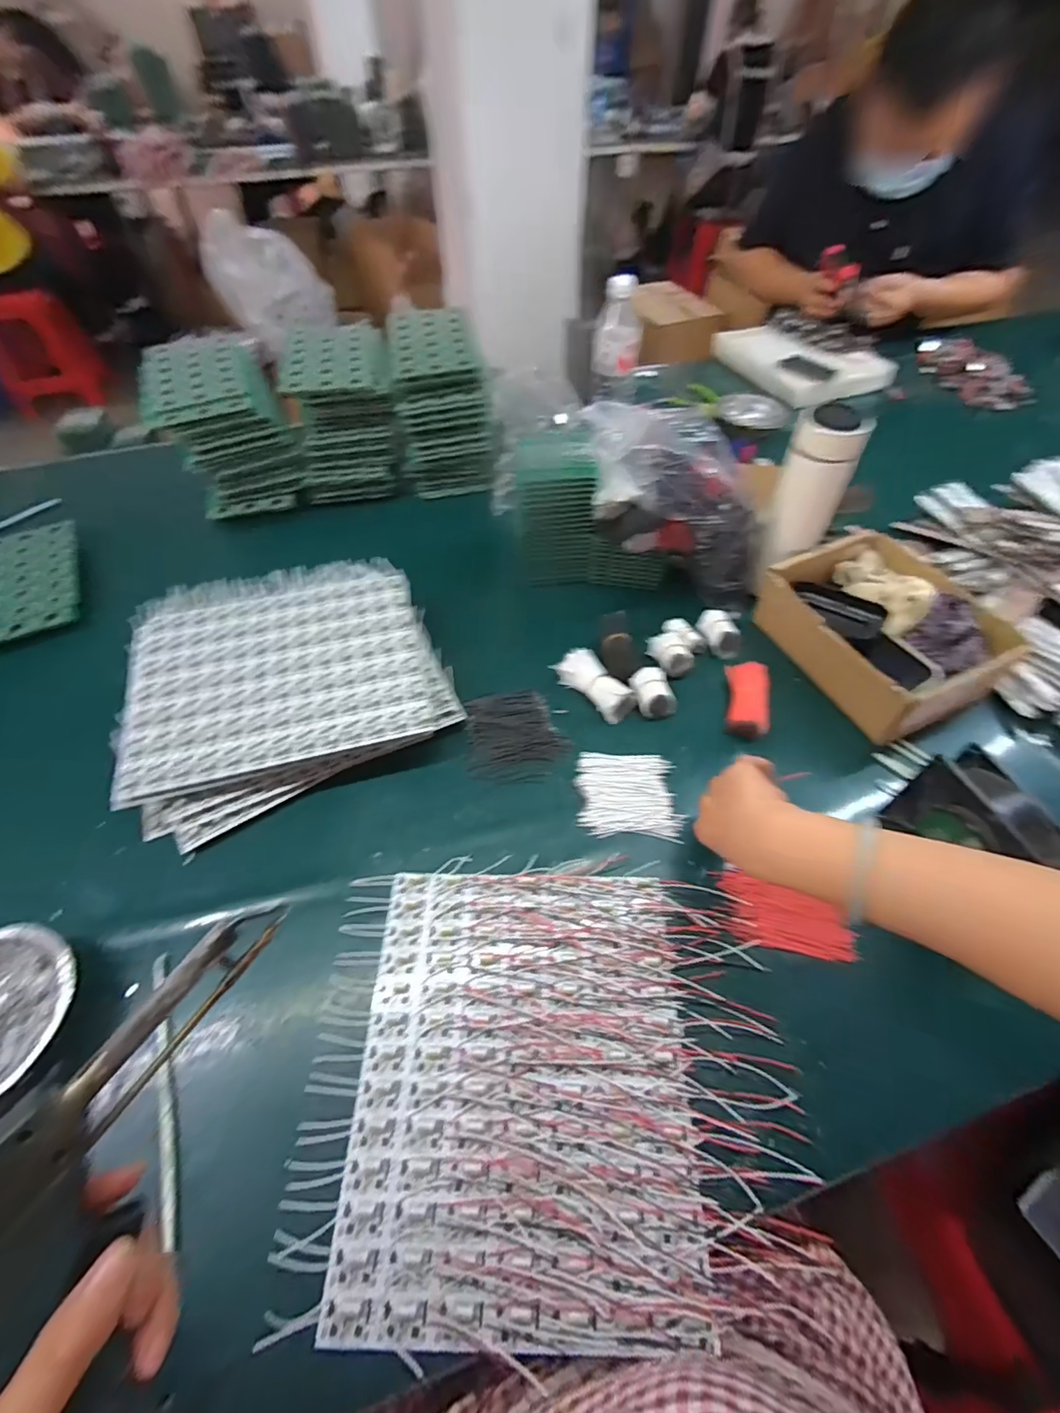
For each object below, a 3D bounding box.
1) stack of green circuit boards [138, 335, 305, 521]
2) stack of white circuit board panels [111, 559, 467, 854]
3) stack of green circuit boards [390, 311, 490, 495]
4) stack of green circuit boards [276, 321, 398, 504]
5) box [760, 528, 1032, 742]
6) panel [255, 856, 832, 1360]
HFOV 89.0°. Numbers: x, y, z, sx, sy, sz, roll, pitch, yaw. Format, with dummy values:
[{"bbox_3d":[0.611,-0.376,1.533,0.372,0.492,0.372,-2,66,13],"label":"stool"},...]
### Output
[{"bbox_3d":[-0.440,-0.409,0.800,0.161,0.164,0.199,-18,56,-12],"label":"stack of green circuit boards"},{"bbox_3d":[-0.280,-0.037,0.610,0.329,0.059,0.313,-23,57,-16],"label":"stack of white circuit board panels"},{"bbox_3d":[-0.133,-0.463,0.835,0.134,0.191,0.169,-5,54,-4],"label":"stack of green circuit boards"},{"bbox_3d":[-0.278,-0.437,0.818,0.147,0.173,0.168,-10,54,-7],"label":"stack of green circuit boards"},{"bbox_3d":[0.400,-0.087,0.625,0.177,0.087,0.229,-20,56,-14],"label":"box"},{"bbox_3d":[0.011,0.273,0.419,0.353,0.022,0.296,0,54,0],"label":"panel"}]

